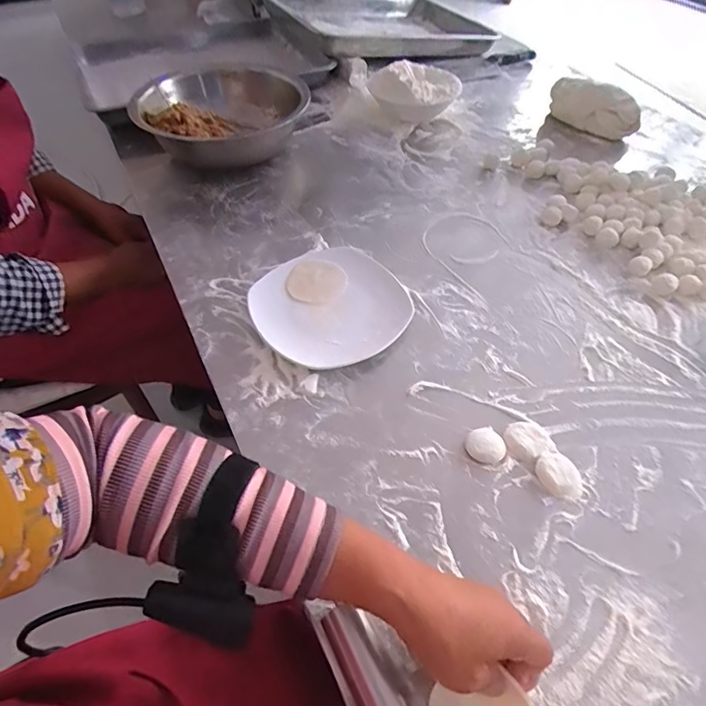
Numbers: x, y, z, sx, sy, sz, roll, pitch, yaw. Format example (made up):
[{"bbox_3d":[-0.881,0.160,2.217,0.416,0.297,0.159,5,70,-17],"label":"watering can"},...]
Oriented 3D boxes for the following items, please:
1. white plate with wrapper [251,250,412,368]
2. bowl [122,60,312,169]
[{"bbox_3d":[-0.025,-0.061,0.563,0.178,0.013,0.178,-37,61,-28],"label":"white plate with wrapper"},{"bbox_3d":[-0.219,-0.396,0.795,0.264,0.108,0.270,0,52,0],"label":"bowl"}]

